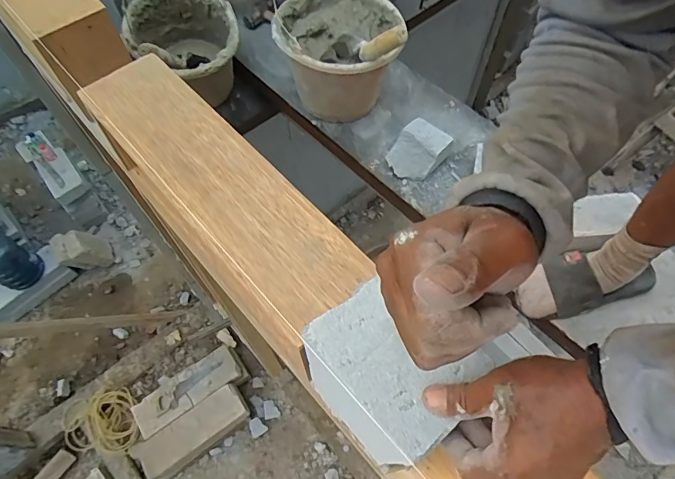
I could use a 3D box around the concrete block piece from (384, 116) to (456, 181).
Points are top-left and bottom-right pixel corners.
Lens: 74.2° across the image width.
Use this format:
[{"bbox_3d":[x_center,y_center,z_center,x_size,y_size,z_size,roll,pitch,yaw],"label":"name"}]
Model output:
[{"bbox_3d":[0.174,-0.196,0.973,0.126,0.051,0.103,-39,68,-18],"label":"concrete block piece"}]

